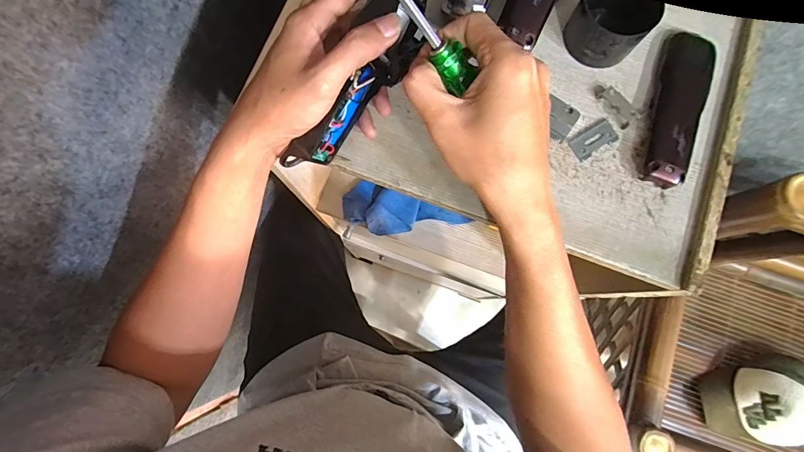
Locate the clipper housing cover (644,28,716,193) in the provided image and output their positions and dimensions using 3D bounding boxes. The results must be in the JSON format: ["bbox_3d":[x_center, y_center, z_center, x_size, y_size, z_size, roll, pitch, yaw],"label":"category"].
[{"bbox_3d":[0.234,-0.102,0.327,0.037,0.020,0.141,19,78,4],"label":"clipper housing cover"}]

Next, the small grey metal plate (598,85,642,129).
[{"bbox_3d":[0.182,-0.100,0.328,0.013,0.009,0.035,-32,79,-7],"label":"small grey metal plate"}]

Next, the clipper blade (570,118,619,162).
[{"bbox_3d":[0.161,-0.073,0.325,0.039,0.004,0.021,-30,79,-7],"label":"clipper blade"}]

